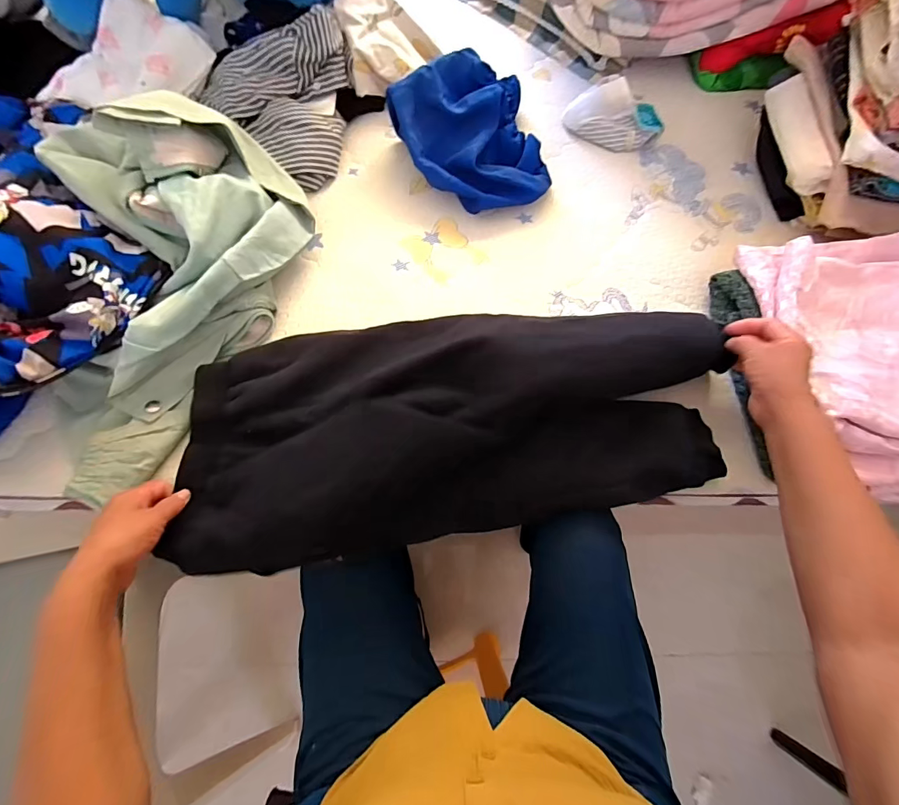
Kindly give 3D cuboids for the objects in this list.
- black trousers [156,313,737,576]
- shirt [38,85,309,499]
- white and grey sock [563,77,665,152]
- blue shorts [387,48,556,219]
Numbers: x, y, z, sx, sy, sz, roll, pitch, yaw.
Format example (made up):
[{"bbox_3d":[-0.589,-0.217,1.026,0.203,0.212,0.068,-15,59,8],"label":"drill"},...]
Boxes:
[{"bbox_3d":[0.011,0.014,0.465,0.617,0.058,0.264,-9,70,-5],"label":"black trousers"},{"bbox_3d":[-0.359,-0.131,0.489,0.273,0.110,0.468,8,83,2],"label":"shirt"},{"bbox_3d":[0.272,-0.471,0.658,0.155,0.068,0.059,25,71,8],"label":"white and grey sock"},{"bbox_3d":[0.051,-0.405,0.605,0.233,0.109,0.233,-24,72,-10],"label":"blue shorts"}]

